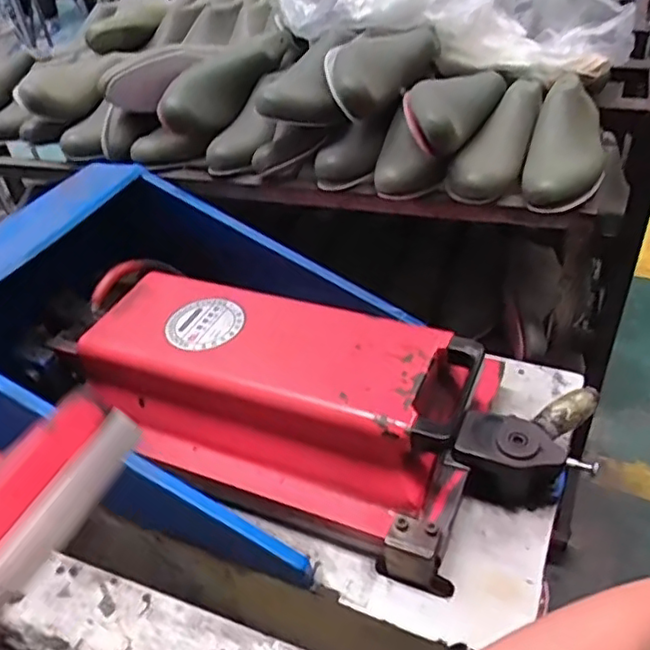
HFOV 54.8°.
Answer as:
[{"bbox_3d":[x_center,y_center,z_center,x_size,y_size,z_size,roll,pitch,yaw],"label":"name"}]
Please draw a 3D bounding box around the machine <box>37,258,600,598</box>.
[{"bbox_3d":[-0.035,0.080,0.731,0.626,0.122,0.285,11,44,18],"label":"machine"}]

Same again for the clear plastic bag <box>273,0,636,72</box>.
[{"bbox_3d":[0.196,-0.476,0.922,0.524,0.146,0.256,7,41,-5],"label":"clear plastic bag"}]

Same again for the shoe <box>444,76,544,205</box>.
[{"bbox_3d":[0.230,-0.248,0.797,0.072,0.068,0.241,22,62,28],"label":"shoe"}]

